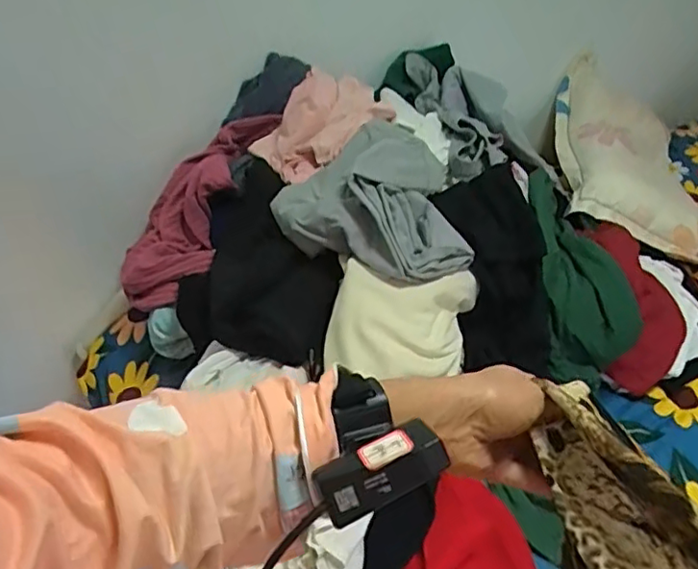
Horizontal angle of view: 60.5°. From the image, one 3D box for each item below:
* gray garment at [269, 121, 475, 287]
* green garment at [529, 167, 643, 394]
[{"bbox_3d":[0.031,-0.140,0.933,0.271,0.128,0.287,0,40,-3],"label":"gray garment"},{"bbox_3d":[0.370,-0.038,1.017,0.136,0.146,0.377,-9,69,-11],"label":"green garment"}]

